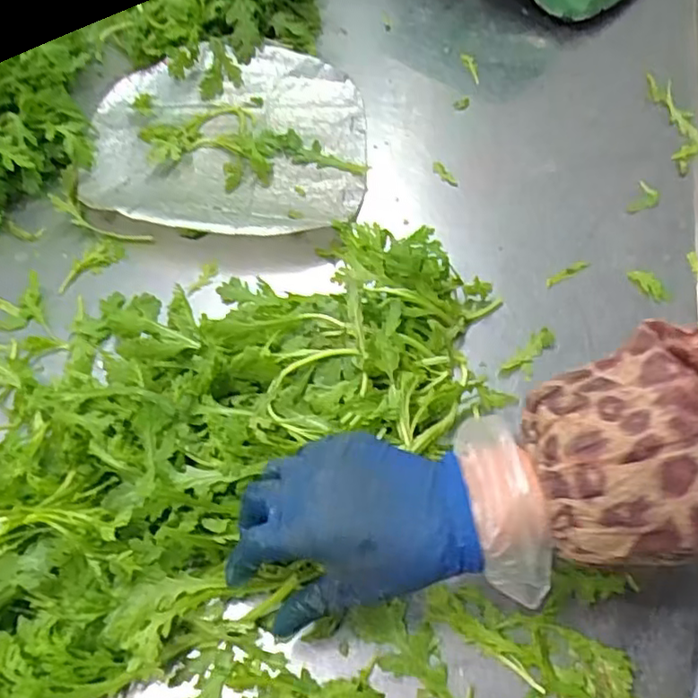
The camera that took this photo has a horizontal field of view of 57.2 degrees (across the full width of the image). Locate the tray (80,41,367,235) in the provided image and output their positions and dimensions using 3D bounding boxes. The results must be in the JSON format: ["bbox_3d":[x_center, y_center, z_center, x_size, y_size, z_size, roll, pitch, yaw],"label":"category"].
[{"bbox_3d":[-0.108,-0.191,0.587,0.246,0.031,0.243,-2,57,-4],"label":"tray"}]

